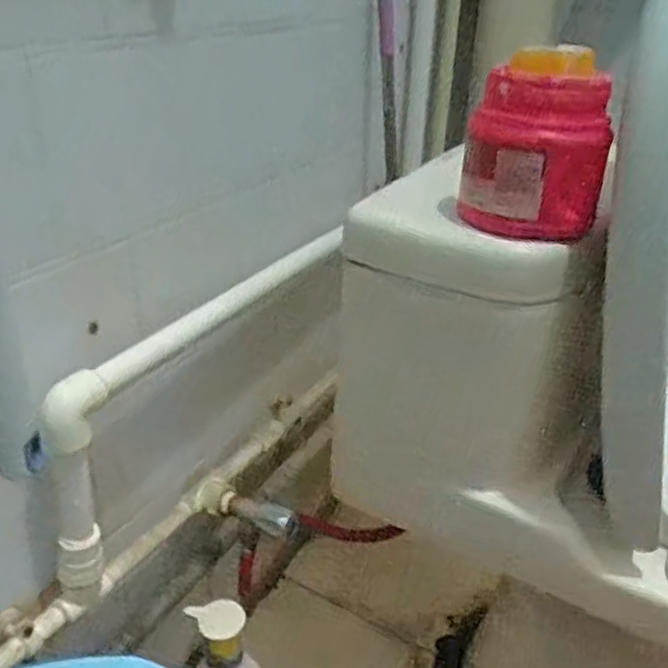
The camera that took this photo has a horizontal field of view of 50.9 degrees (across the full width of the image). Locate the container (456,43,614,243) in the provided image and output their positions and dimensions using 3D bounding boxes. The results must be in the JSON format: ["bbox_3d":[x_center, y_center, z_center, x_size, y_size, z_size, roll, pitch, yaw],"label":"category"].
[{"bbox_3d":[0.145,-0.133,0.500,0.099,0.115,0.092,12,30,16],"label":"container"}]

